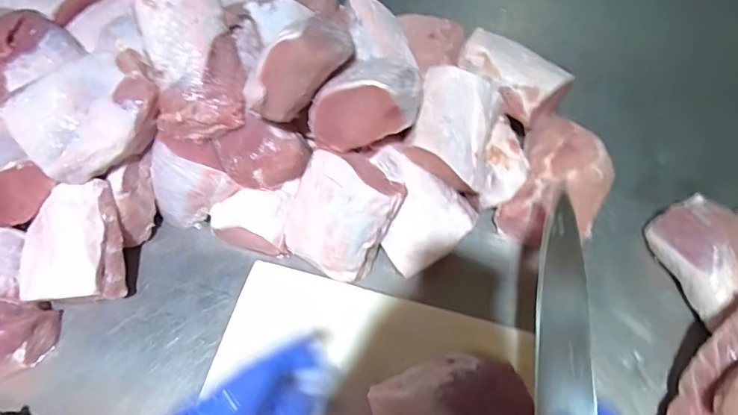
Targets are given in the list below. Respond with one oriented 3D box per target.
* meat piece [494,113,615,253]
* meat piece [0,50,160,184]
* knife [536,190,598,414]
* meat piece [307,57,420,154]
[{"bbox_3d":[0.253,-0.028,0.614,0.126,0.063,0.191,22,64,13],"label":"meat piece"},{"bbox_3d":[-0.329,-0.106,0.536,0.153,0.076,0.107,-31,65,-15],"label":"meat piece"},{"bbox_3d":[0.176,0.159,0.402,0.044,0.028,0.343,2,69,3],"label":"knife"},{"bbox_3d":[0.006,-0.127,0.519,0.094,0.075,0.136,32,67,17],"label":"meat piece"}]

